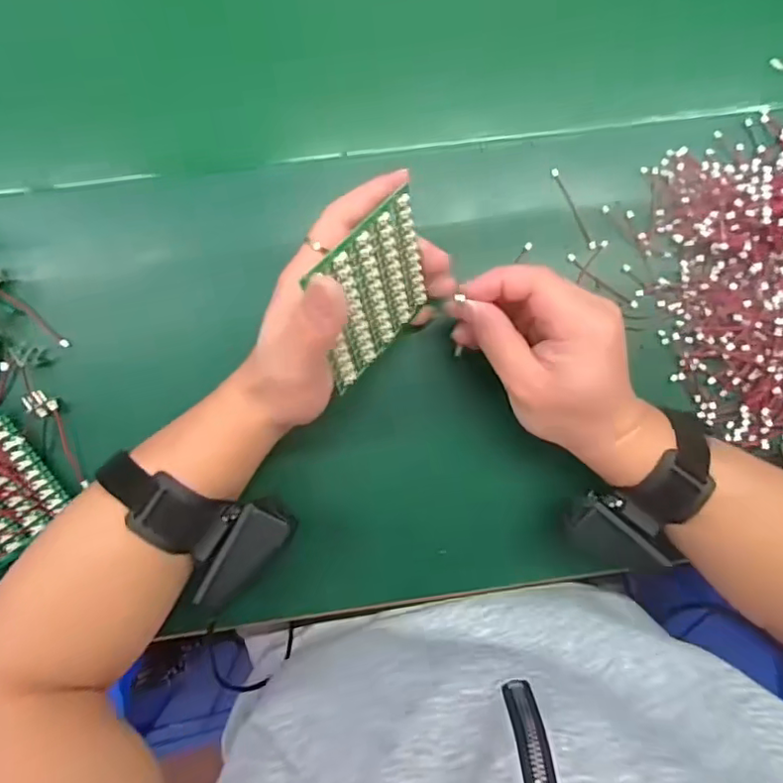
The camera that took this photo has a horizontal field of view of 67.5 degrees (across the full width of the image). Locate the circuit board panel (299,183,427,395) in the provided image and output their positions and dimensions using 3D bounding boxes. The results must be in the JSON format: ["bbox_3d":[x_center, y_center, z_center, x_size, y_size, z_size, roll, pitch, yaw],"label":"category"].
[{"bbox_3d":[-0.009,-0.054,0.322,0.004,0.076,0.080,23,57,30],"label":"circuit board panel"}]

